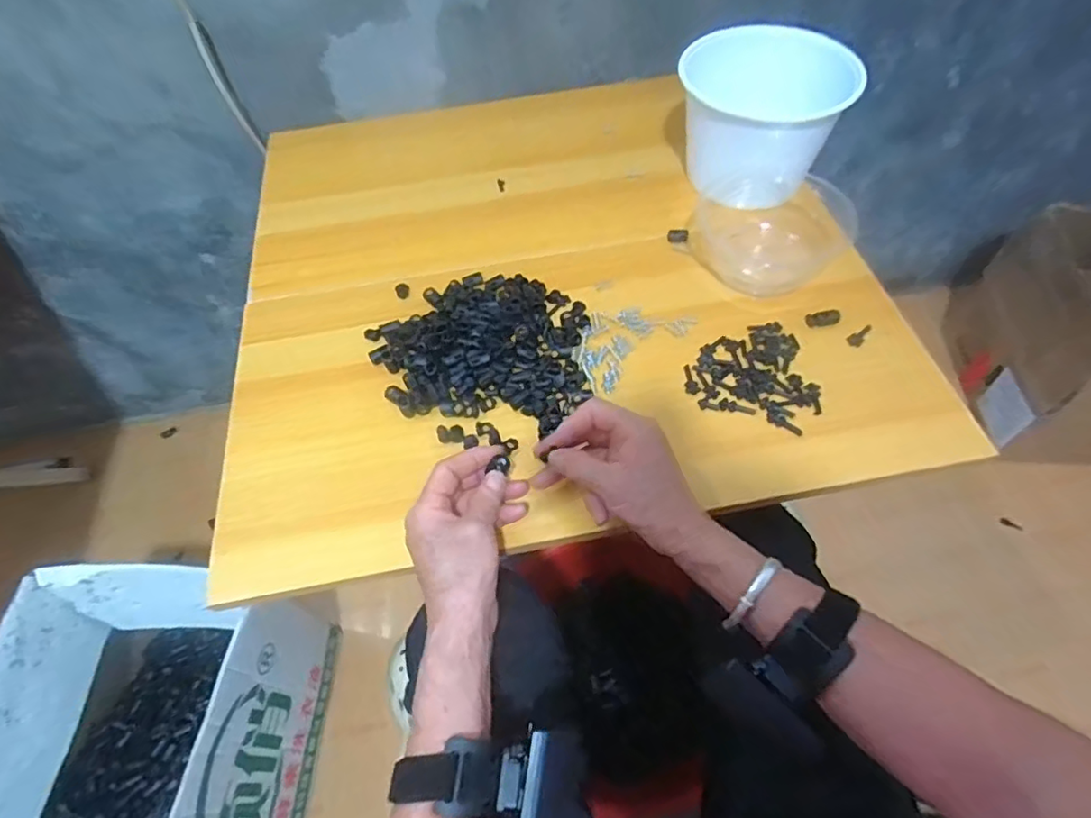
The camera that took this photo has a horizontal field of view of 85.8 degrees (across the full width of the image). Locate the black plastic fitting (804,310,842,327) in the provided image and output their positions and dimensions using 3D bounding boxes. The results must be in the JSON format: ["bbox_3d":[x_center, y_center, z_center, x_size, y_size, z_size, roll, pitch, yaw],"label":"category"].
[{"bbox_3d":[0.251,-0.082,0.532,0.029,0.006,0.014,-8,56,15],"label":"black plastic fitting"}]

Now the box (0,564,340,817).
[{"bbox_3d":[-0.455,0.412,0.670,0.282,0.249,0.385,-2,57,2],"label":"box"}]

